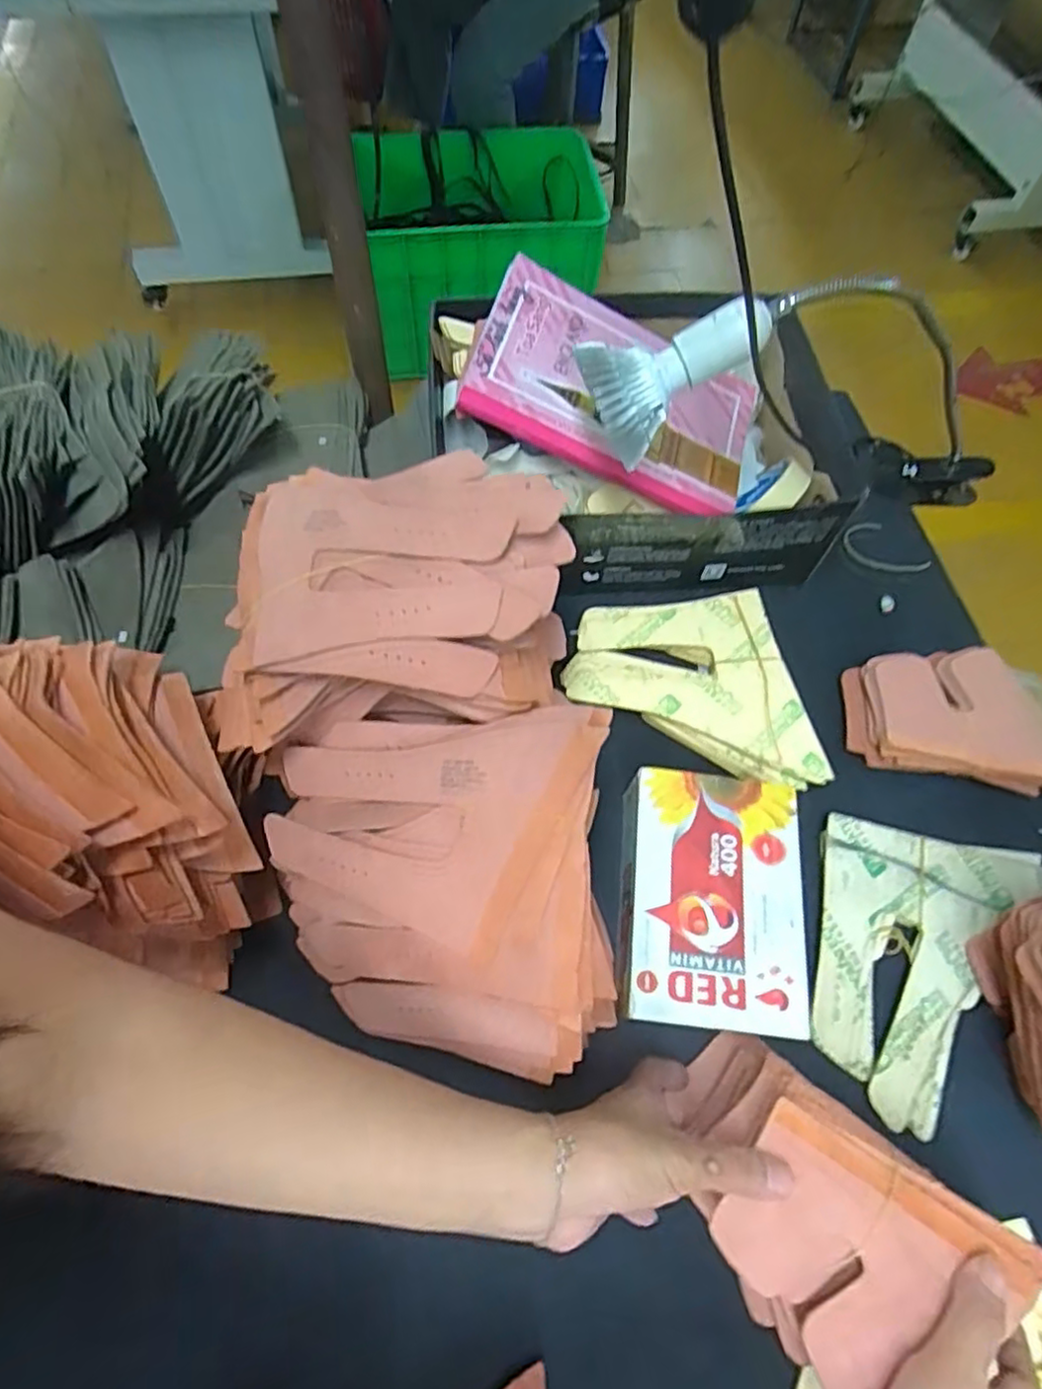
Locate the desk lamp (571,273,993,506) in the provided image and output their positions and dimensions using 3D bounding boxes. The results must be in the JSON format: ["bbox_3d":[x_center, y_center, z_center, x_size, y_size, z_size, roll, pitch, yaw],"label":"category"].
[{"bbox_3d":[0.263,-0.243,0.543,0.473,0.152,0.084,-2,61,-33],"label":"desk lamp"}]

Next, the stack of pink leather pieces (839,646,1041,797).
[{"bbox_3d":[0.340,0.014,0.527,0.157,0.040,0.103,10,64,2],"label":"stack of pink leather pieces"}]

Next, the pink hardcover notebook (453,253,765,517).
[{"bbox_3d":[0.085,-0.257,0.589,0.254,0.025,0.166,22,67,-13],"label":"pink hardcover notebook"}]

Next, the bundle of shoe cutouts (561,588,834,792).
[{"bbox_3d":[0.131,0.001,0.540,0.173,0.013,0.173,-9,65,-7],"label":"bundle of shoe cutouts"}]

